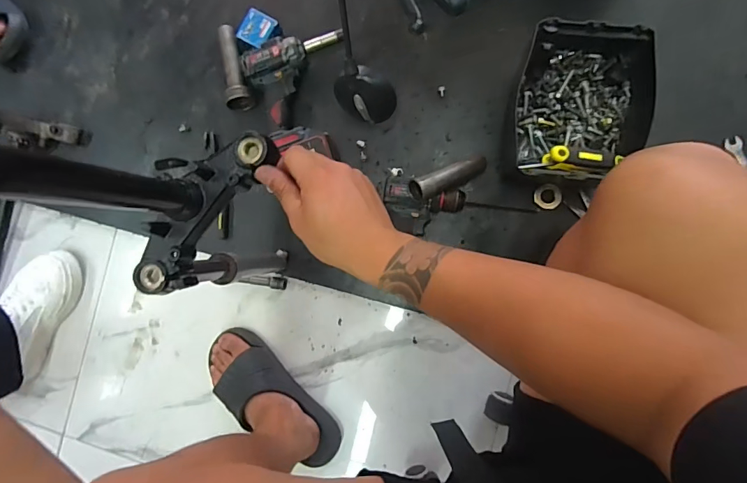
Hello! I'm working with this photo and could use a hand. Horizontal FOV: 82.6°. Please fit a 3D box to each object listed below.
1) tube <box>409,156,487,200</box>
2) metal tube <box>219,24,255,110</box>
[{"bbox_3d":[0.127,-0.108,0.699,0.142,0.031,0.036,-25,85,-23],"label":"tube"},{"bbox_3d":[-0.259,-0.325,0.788,0.046,0.047,0.159,-15,87,8],"label":"metal tube"}]

